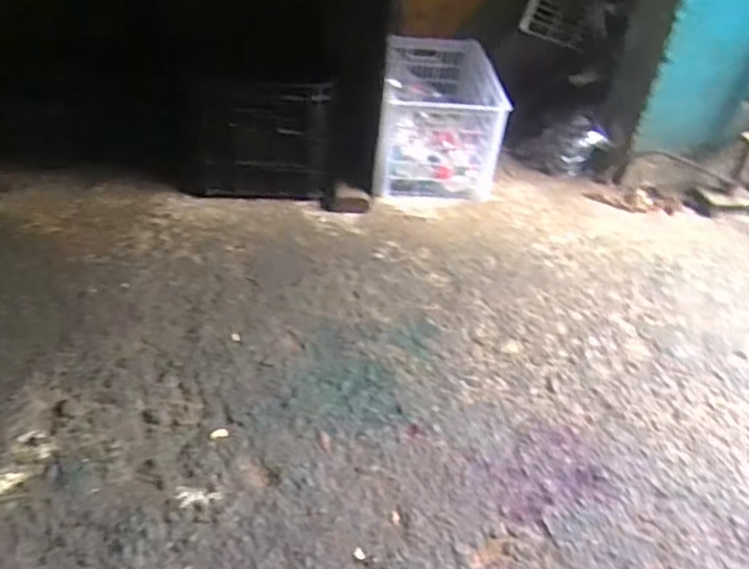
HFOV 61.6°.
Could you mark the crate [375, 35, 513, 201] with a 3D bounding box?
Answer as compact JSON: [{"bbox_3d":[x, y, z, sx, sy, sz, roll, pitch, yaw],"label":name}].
[{"bbox_3d":[0.167,-0.469,1.757,0.311,0.272,0.461,2,40,-3],"label":"crate"}]

